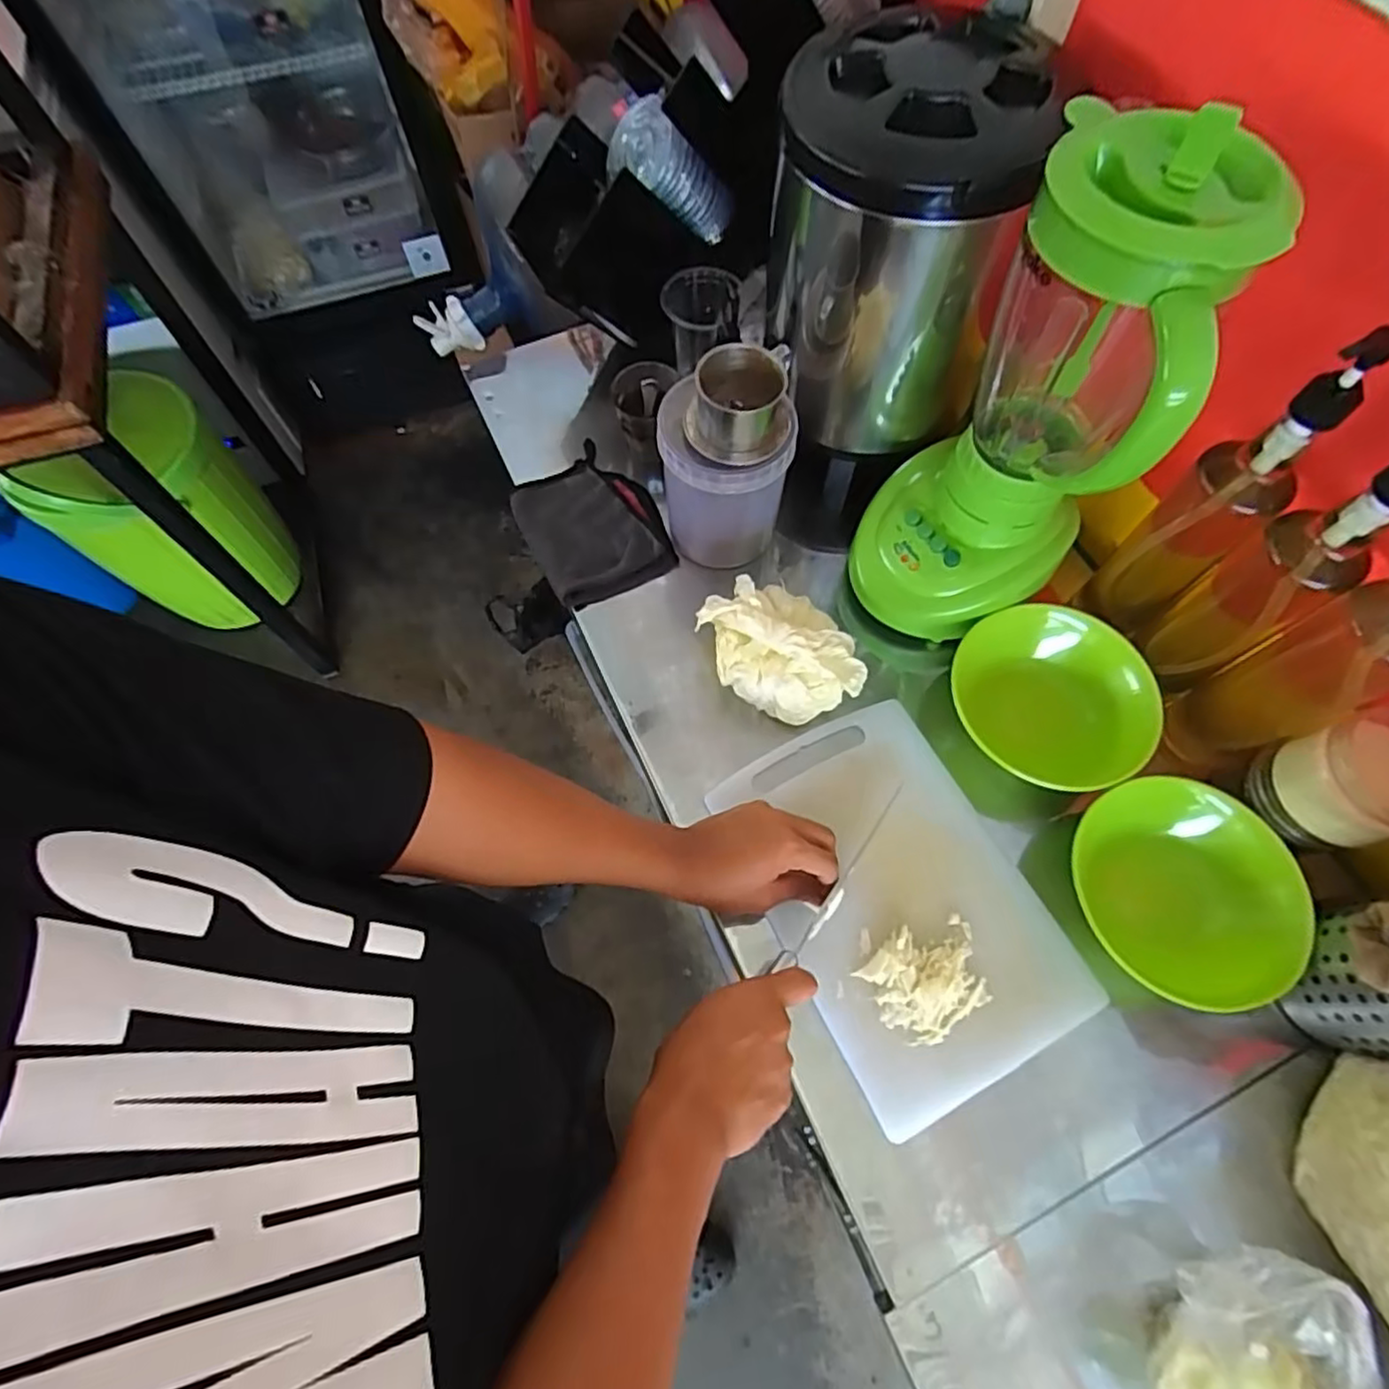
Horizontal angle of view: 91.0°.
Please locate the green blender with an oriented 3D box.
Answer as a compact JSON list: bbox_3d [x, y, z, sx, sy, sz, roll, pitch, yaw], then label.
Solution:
[{"bbox_3d":[0.245,-0.198,0.516,0.161,0.350,0.152,23,68,10],"label":"green blender"}]

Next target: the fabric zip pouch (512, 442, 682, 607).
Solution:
[{"bbox_3d":[-0.108,-0.181,0.726,0.136,0.019,0.176,-28,69,-11],"label":"fabric zip pouch"}]

